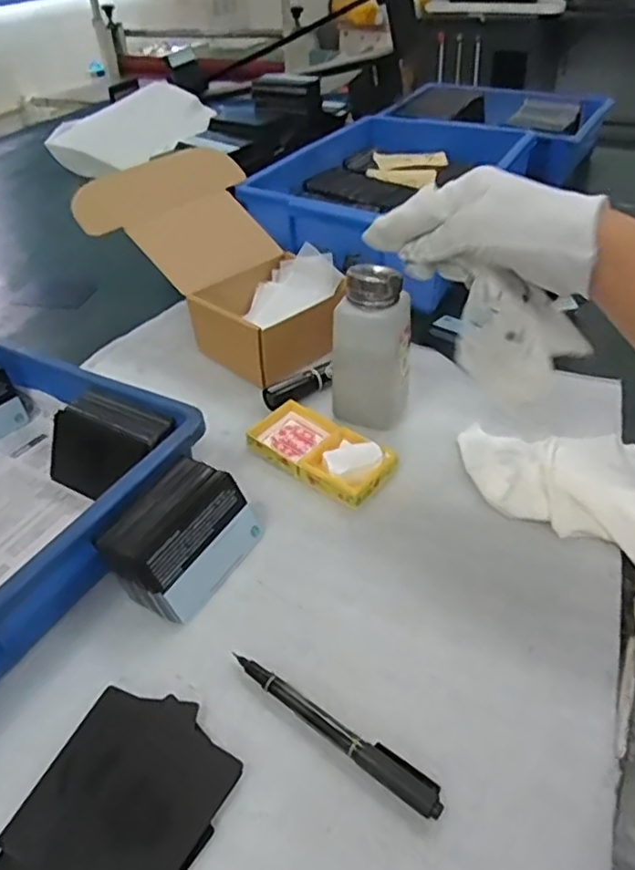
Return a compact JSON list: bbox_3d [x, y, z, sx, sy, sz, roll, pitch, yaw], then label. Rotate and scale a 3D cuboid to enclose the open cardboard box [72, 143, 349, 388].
[{"bbox_3d":[-0.076,-0.163,0.595,0.220,0.137,0.163,28,49,31],"label":"open cardboard box"}]

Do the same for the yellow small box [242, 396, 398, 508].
[{"bbox_3d":[-0.001,0.009,0.484,0.116,0.019,0.057,25,47,29],"label":"yellow small box"}]

